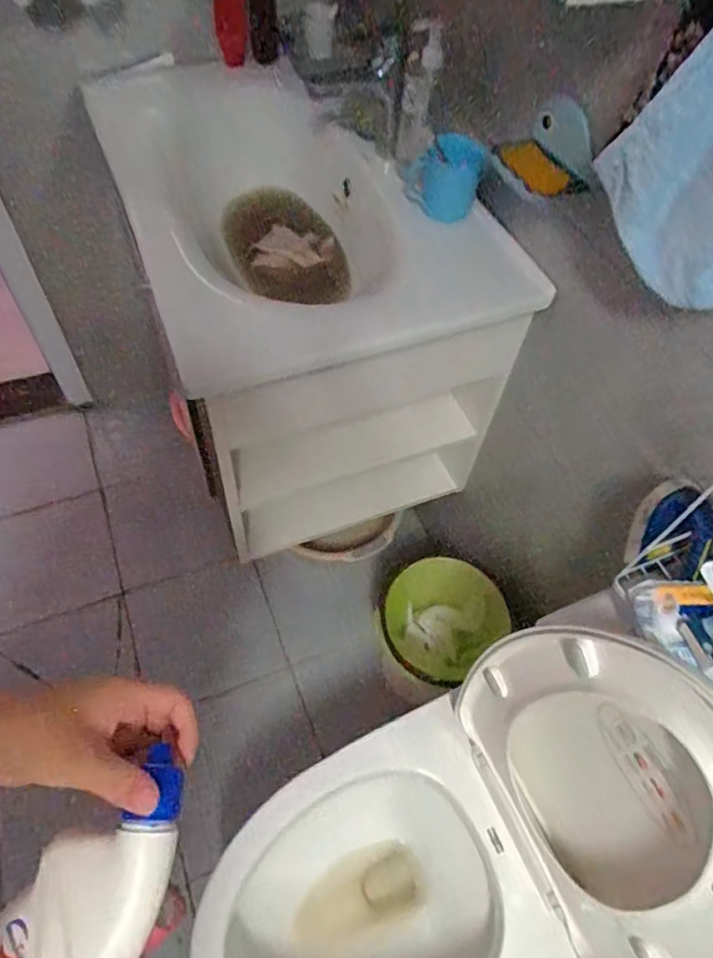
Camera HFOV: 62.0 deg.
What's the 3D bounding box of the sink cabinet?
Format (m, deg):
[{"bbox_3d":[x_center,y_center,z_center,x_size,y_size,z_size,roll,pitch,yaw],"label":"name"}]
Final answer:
[{"bbox_3d":[-0.075,-0.243,1.081,0.500,0.530,0.510,-18,60,-16],"label":"sink cabinet"}]

